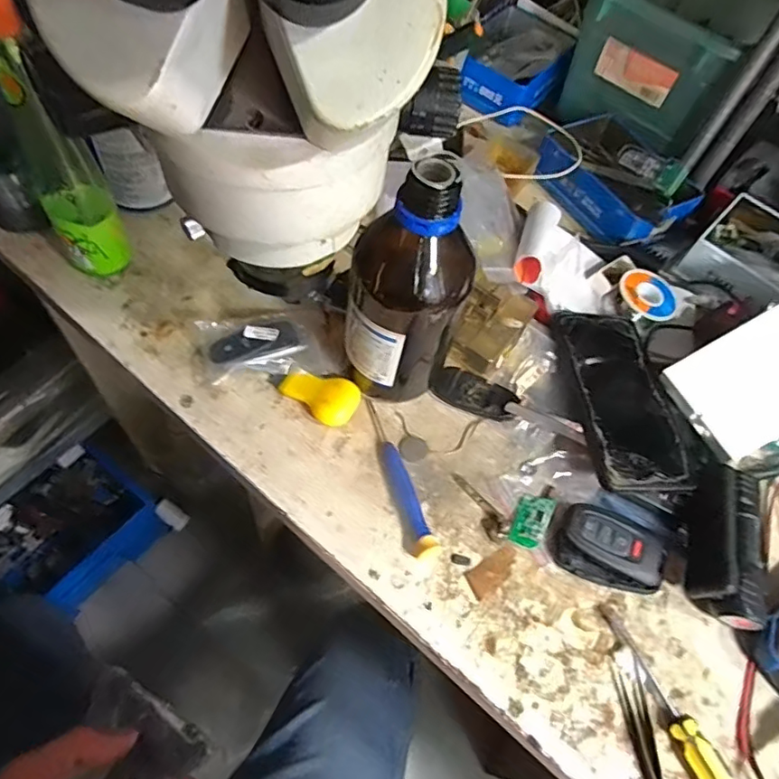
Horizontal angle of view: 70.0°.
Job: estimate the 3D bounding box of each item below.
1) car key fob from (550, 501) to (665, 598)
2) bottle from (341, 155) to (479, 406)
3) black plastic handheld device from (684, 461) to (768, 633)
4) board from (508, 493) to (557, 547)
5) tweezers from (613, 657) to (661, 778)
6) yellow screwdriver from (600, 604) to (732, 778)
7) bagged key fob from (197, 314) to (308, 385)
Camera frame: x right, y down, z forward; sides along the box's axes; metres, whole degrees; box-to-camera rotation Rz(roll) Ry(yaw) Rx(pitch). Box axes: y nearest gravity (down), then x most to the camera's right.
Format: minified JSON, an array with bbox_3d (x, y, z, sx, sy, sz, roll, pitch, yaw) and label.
[{"bbox_3d":[0.153,0.110,0.385,0.071,0.014,0.048,21,60,4],"label":"car key fob"},{"bbox_3d":[0.012,-0.059,0.363,0.072,0.182,0.067,16,60,2],"label":"bottle"},{"bbox_3d":[0.228,0.103,0.376,0.040,0.034,0.101,16,59,1],"label":"black plastic handheld device"},{"bbox_3d":[0.101,0.092,0.393,0.024,0.007,0.043,30,61,9],"label":"board"},{"bbox_3d":[0.154,0.215,0.330,0.017,0.005,0.095,0,60,-8],"label":"tweezers"},{"bbox_3d":[0.174,0.198,0.333,0.018,0.022,0.140,-19,65,-18],"label":"yellow screwdriver"},{"bbox_3d":[-0.103,-0.034,0.429,0.077,0.022,0.055,-10,62,-13],"label":"bagged key fob"}]

